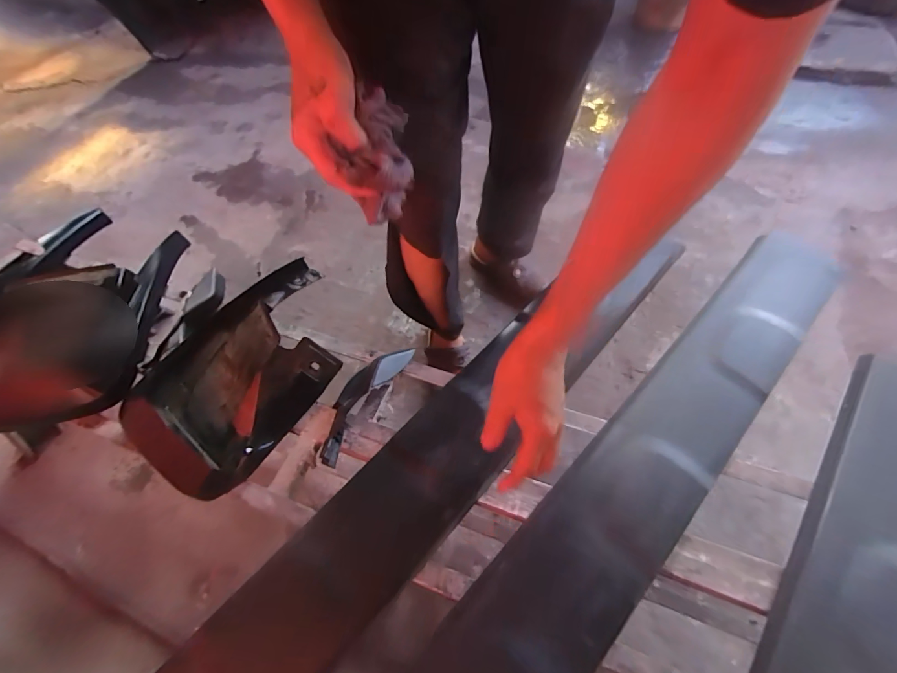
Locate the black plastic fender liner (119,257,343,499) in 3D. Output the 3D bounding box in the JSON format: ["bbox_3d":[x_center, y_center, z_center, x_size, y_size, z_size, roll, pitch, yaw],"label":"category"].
[{"bbox_3d":[-0.297,0.029,0.599,0.255,0.088,0.348,34,65,21],"label":"black plastic fender liner"}]

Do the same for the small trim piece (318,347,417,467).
[{"bbox_3d":[-0.126,0.084,0.569,0.051,0.038,0.202,24,62,16],"label":"small trim piece"}]

